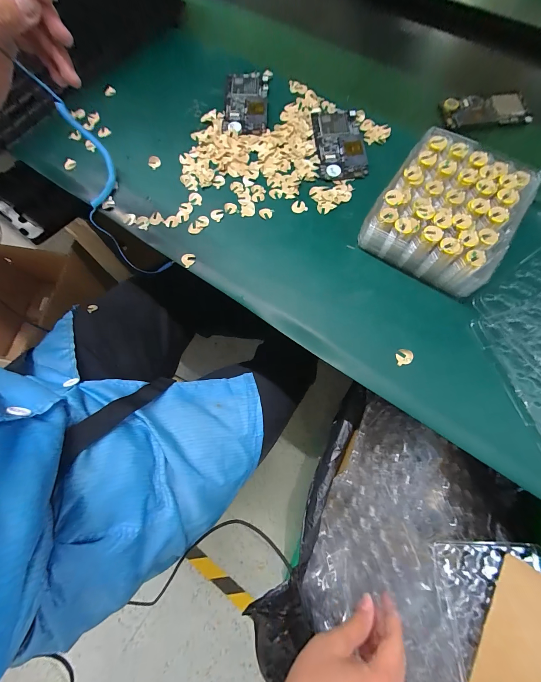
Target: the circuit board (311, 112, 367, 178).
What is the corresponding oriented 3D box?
[{"bbox_3d":[0.098,-0.277,0.391,0.066,0.009,0.107,-6,83,3],"label":"circuit board"}]

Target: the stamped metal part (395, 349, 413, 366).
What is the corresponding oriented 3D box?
[{"bbox_3d":[0.146,0.017,0.303,0.018,0.006,0.017,0,72,0],"label":"stamped metal part"}]

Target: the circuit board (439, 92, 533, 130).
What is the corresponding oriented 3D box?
[{"bbox_3d":[0.314,-0.337,0.404,0.122,0.011,0.044,-2,93,2],"label":"circuit board"}]

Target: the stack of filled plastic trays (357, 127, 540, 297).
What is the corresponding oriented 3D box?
[{"bbox_3d":[0.212,-0.156,0.334,0.147,0.064,0.161,34,75,11],"label":"stack of filled plastic trays"}]

